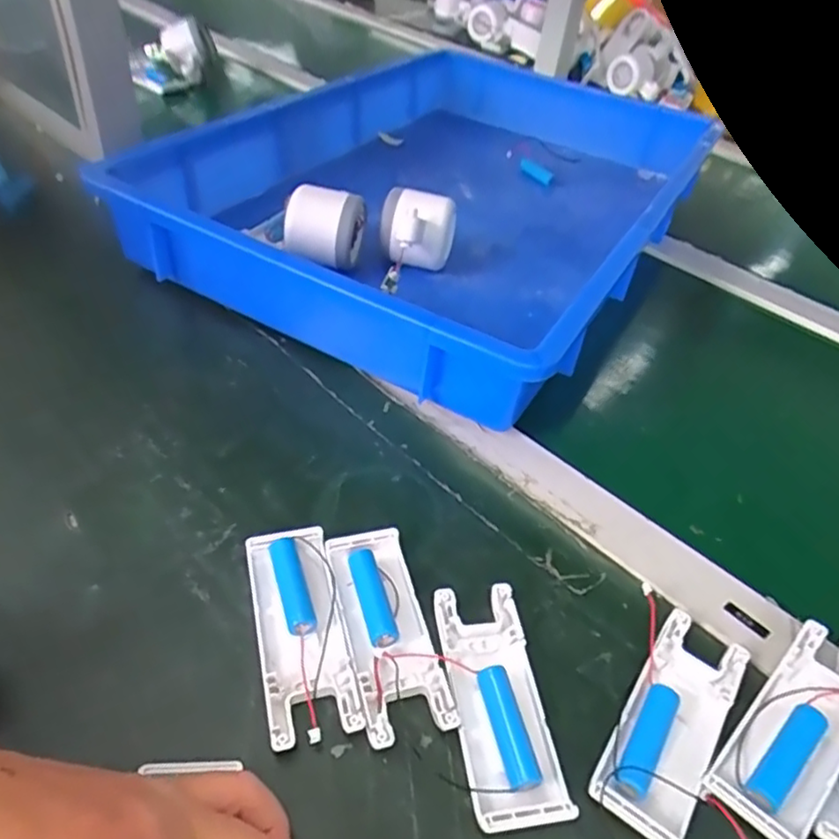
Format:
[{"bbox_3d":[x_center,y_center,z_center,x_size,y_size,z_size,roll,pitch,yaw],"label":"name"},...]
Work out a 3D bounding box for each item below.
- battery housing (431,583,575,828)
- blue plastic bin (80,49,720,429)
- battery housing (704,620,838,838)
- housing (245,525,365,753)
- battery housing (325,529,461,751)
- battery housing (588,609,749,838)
[{"bbox_3d":[0.035,0.124,0.288,0.040,0.013,0.102,-3,45,-10],"label":"battery housing"},{"bbox_3d":[0.051,-0.224,0.593,0.350,0.081,0.563,26,47,19],"label":"blue plastic bin"},{"bbox_3d":[0.170,0.137,0.284,0.101,0.015,0.039,-32,56,-33],"label":"battery housing"},{"bbox_3d":[-0.056,0.097,0.301,0.039,0.011,0.101,-9,46,-15],"label":"housing"},{"bbox_3d":[-0.016,0.099,0.307,0.039,0.012,0.103,-8,46,-15],"label":"battery housing"},{"bbox_3d":[0.114,0.134,0.287,0.040,0.009,0.102,28,48,21],"label":"battery housing"}]

